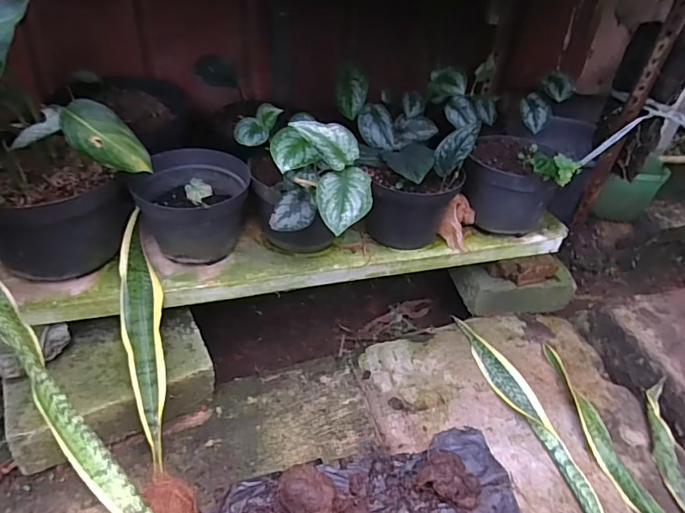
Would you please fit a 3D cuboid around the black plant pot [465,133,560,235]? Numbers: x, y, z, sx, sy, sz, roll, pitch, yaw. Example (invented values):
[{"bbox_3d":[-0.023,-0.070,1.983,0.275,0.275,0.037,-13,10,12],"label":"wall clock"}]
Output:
[{"bbox_3d":[0.310,-0.133,0.881,0.157,0.128,0.165,3,41,-3],"label":"black plant pot"}]

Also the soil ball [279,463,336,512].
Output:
[{"bbox_3d":[-0.043,0.302,0.590,0.064,0.059,0.063,3,41,-3],"label":"soil ball"}]

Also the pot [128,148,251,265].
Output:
[{"bbox_3d":[-0.225,-0.079,0.730,0.162,0.141,0.170,-8,42,-14],"label":"pot"}]

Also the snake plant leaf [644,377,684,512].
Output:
[{"bbox_3d":[0.515,0.338,0.670,0.096,0.021,0.397,2,41,-3],"label":"snake plant leaf"}]

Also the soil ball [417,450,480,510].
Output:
[{"bbox_3d":[0.147,0.302,0.649,0.083,0.038,0.063,23,44,19],"label":"soil ball"}]

